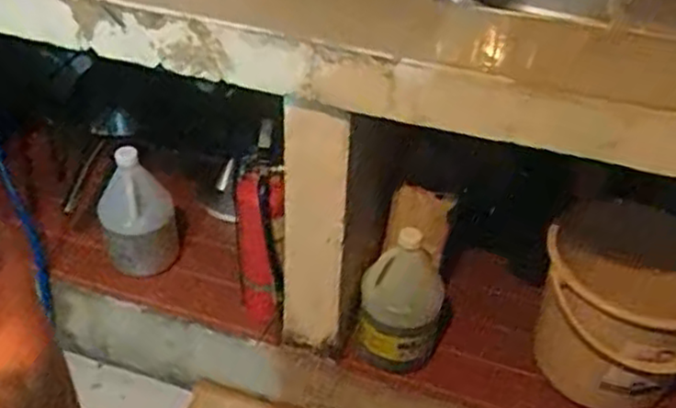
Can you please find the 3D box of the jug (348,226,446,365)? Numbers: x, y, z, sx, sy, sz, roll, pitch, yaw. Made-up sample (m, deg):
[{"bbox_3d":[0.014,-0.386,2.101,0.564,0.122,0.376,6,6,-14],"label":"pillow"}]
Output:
[{"bbox_3d":[0.111,0.154,1.290,0.141,0.248,0.153,7,39,5],"label":"jug"}]

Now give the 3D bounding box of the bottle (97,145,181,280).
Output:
[{"bbox_3d":[-0.400,0.030,1.451,0.138,0.260,0.146,-13,41,-18],"label":"bottle"}]

